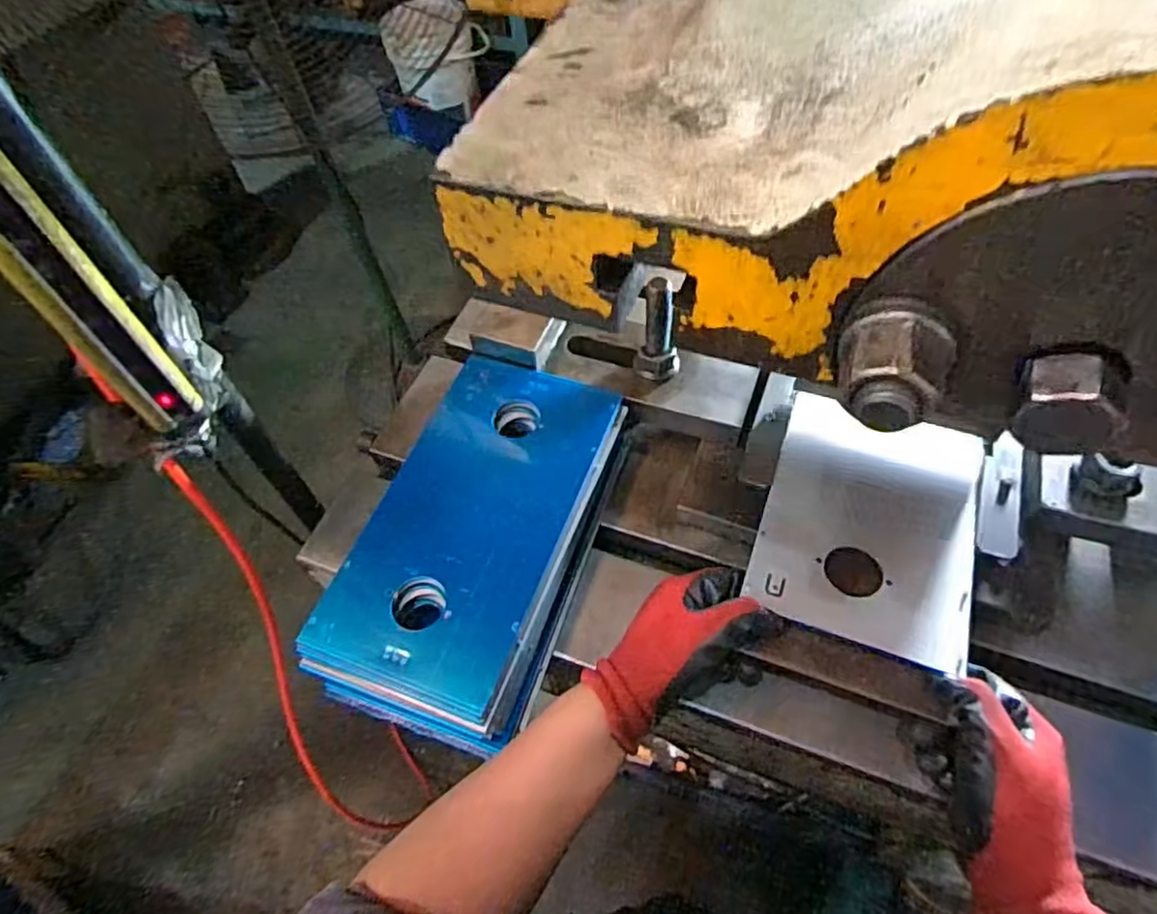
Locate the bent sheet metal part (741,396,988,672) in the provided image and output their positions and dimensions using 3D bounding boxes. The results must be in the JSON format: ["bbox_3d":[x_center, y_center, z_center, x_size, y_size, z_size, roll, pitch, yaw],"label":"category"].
[{"bbox_3d":[0.220,0.042,0.510,0.144,0.028,0.221,18,57,15],"label":"bent sheet metal part"}]

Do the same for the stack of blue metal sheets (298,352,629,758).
[{"bbox_3d":[-0.079,0.060,0.534,0.159,0.071,0.297,15,57,13],"label":"stack of blue metal sheets"}]

